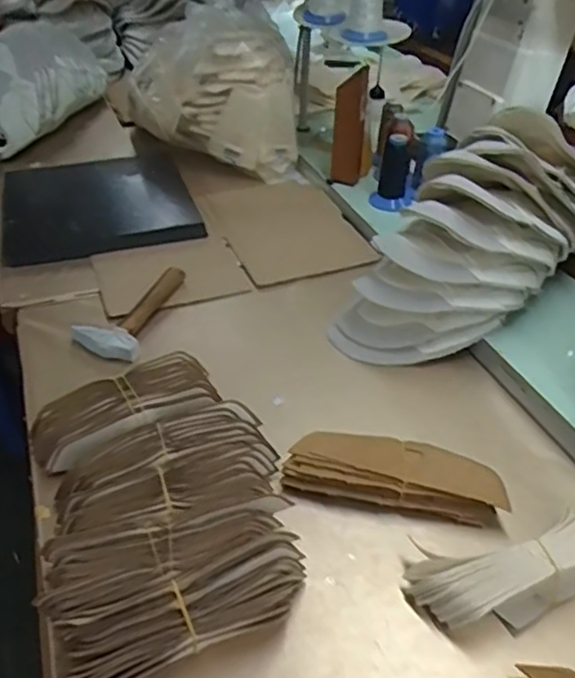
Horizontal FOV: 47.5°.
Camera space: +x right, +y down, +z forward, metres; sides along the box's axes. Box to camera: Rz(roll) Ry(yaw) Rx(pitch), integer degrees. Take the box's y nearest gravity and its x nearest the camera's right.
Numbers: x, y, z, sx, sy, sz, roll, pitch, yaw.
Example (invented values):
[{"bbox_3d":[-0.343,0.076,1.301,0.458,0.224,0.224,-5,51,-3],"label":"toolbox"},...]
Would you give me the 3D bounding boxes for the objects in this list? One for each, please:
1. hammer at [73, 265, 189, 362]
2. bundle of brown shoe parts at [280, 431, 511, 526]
[{"bbox_3d":[-0.210,-0.041,0.886,0.088,0.035,0.188,9,40,11],"label":"hammer"},{"bbox_3d":[0.104,0.134,0.643,0.211,0.043,0.066,7,39,9],"label":"bundle of brown shoe parts"}]

